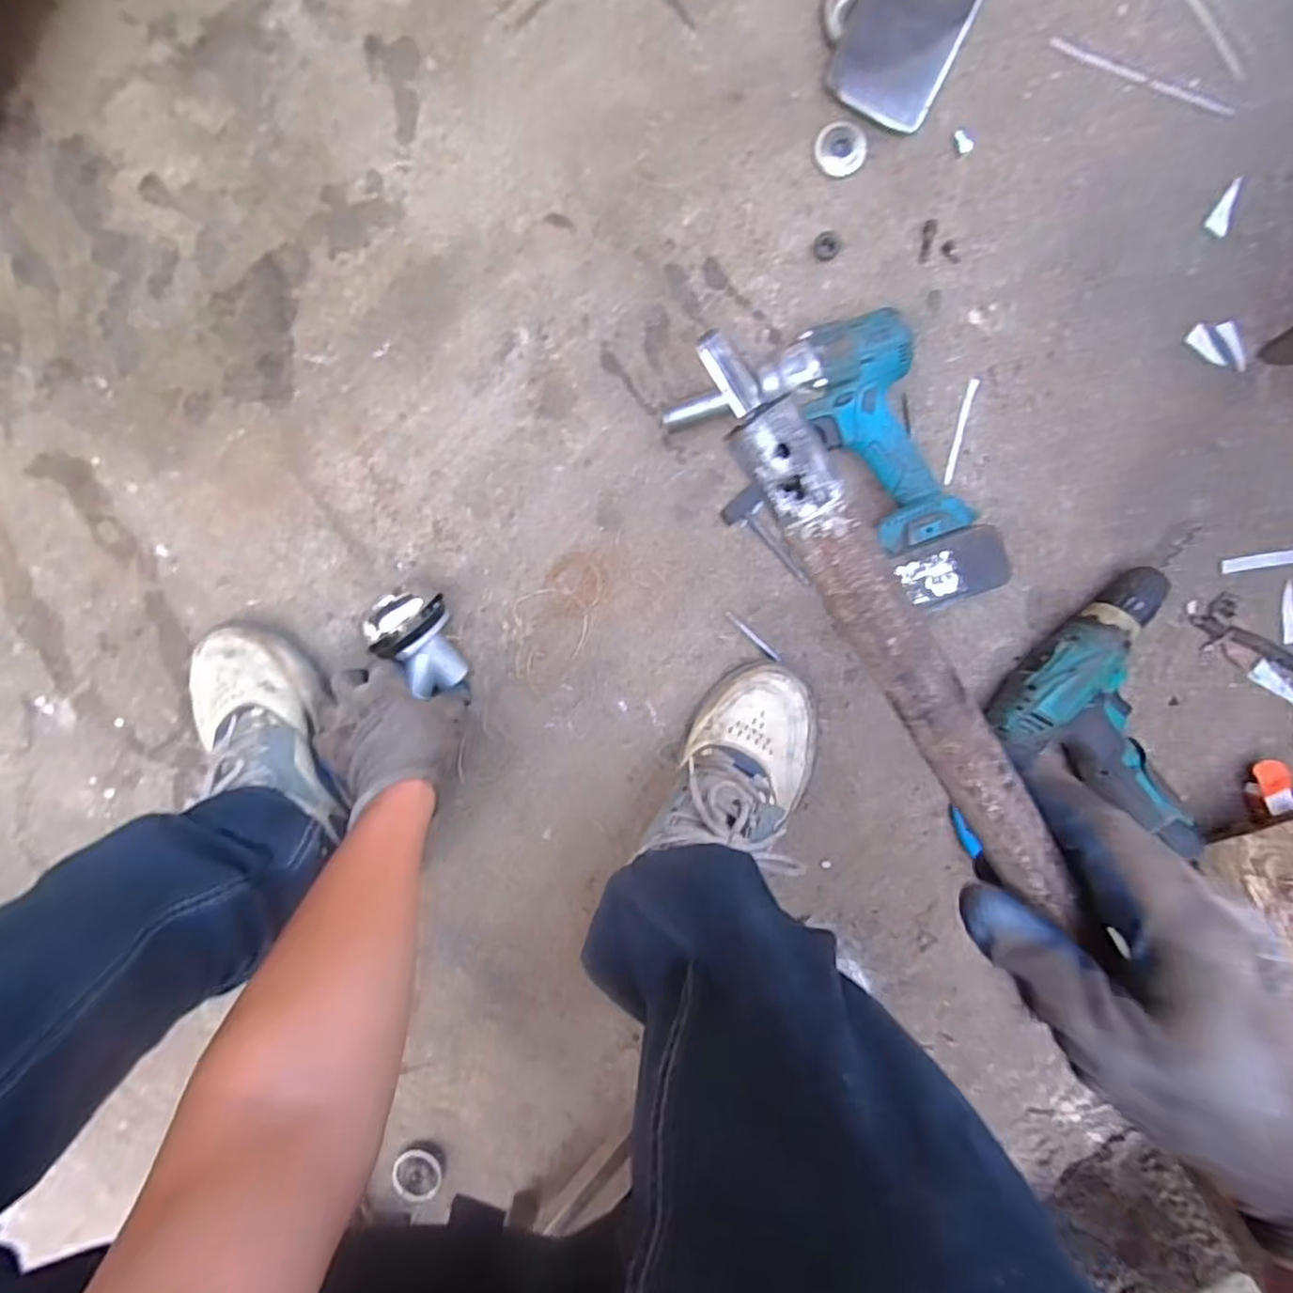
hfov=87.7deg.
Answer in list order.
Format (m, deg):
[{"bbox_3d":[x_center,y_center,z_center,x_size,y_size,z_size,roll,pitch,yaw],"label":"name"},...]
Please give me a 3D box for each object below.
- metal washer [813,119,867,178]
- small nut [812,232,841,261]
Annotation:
[{"bbox_3d":[0.163,-0.416,0.563,0.041,0.008,0.038,6,95,-2],"label":"metal washer"},{"bbox_3d":[0.153,-0.339,0.570,0.022,0.009,0.021,0,95,-2],"label":"small nut"}]

